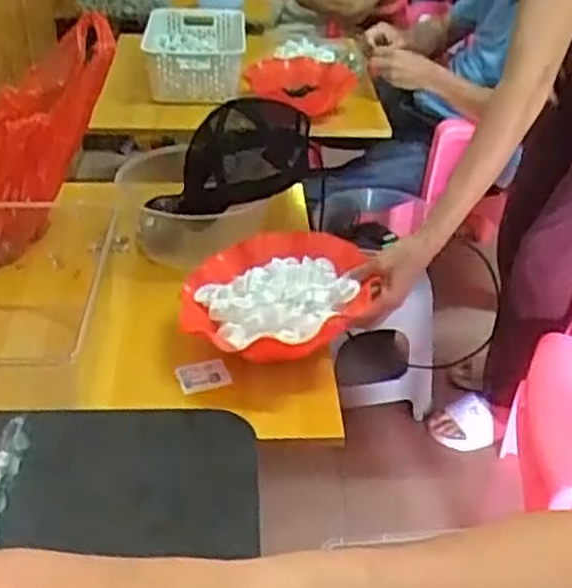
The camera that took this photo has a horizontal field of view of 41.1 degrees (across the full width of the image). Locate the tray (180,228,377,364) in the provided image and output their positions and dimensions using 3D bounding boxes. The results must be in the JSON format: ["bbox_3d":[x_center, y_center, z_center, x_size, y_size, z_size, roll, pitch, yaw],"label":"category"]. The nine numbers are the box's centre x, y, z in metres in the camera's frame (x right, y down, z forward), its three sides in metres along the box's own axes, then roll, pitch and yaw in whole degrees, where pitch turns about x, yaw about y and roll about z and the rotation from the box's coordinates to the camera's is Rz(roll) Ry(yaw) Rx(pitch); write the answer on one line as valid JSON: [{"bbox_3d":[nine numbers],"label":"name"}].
[{"bbox_3d":[-0.019,0.004,0.923,0.230,0.061,0.215,7,37,7],"label":"tray"}]

